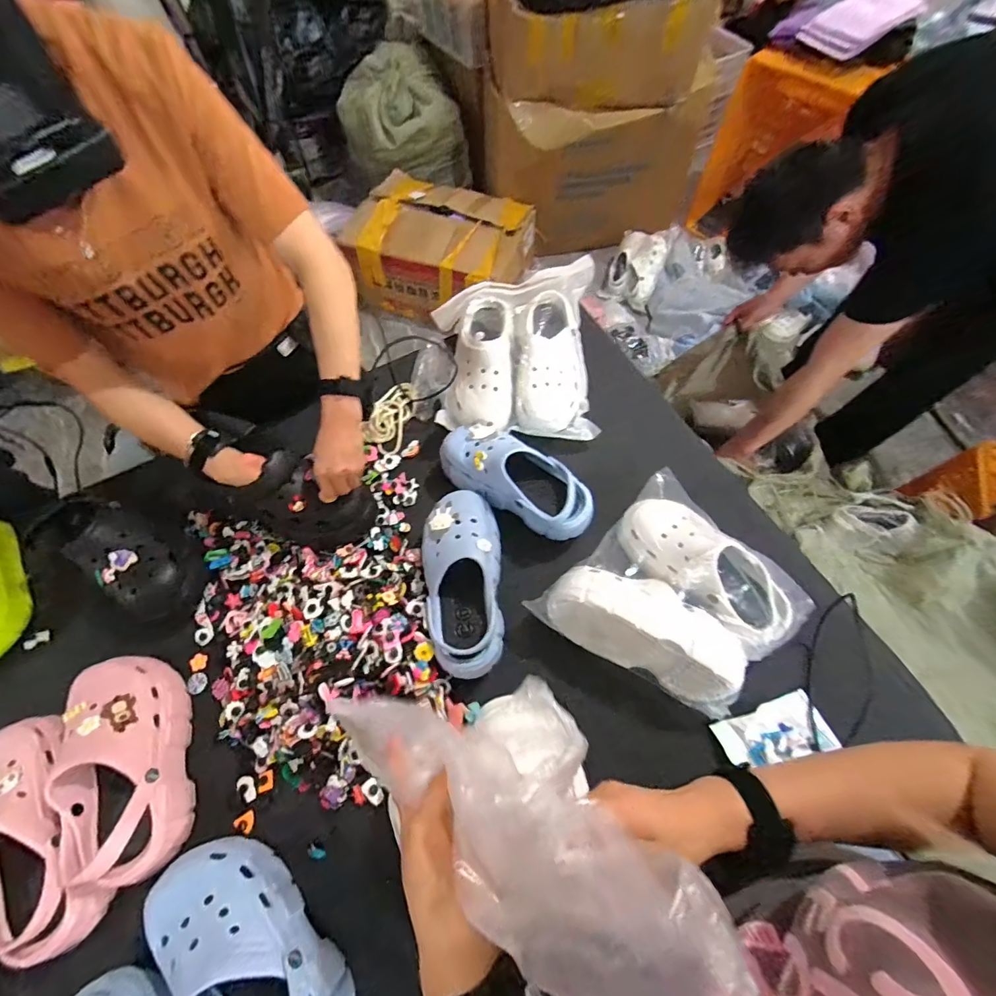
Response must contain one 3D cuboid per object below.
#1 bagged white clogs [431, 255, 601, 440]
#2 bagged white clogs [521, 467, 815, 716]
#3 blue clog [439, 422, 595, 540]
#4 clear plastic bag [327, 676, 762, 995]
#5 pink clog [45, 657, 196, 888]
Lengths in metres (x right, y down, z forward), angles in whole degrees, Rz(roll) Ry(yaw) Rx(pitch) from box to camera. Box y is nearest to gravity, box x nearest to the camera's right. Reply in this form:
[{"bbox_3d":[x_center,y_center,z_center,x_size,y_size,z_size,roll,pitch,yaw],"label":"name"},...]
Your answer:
[{"bbox_3d":[0.031,-0.257,0.779,0.278,0.104,0.337,-4,65,0],"label":"bagged white clogs"},{"bbox_3d":[0.247,0.134,0.599,0.303,0.096,0.274,-41,70,-16],"label":"bagged white clogs"},{"bbox_3d":[0.029,-0.036,0.691,0.261,0.084,0.101,31,69,15],"label":"blue clog"},{"bbox_3d":[0.026,0.208,0.310,0.119,0.116,0.279,-46,38,-18],"label":"clear plastic bag"},{"bbox_3d":[-0.463,0.325,0.549,0.111,0.089,0.257,-20,66,-8],"label":"pink clog"}]

